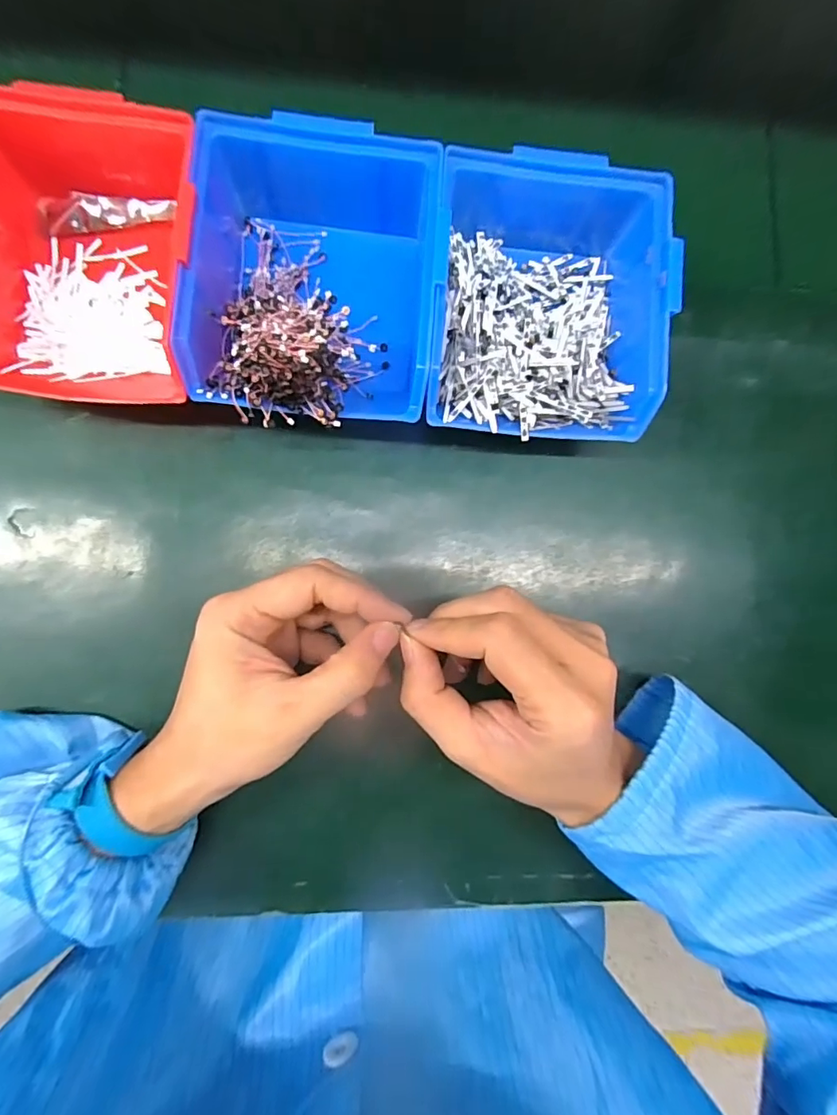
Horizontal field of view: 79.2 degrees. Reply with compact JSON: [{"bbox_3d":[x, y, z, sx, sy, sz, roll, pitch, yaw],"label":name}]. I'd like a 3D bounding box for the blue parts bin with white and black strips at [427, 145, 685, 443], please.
[{"bbox_3d":[0.070,-0.141,0.291,0.127,0.063,0.147,4,88,-5],"label":"blue parts bin with white and black strips"}]

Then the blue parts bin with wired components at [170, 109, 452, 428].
[{"bbox_3d":[-0.055,-0.143,0.277,0.123,0.067,0.146,6,88,-5],"label":"blue parts bin with wired components"}]

